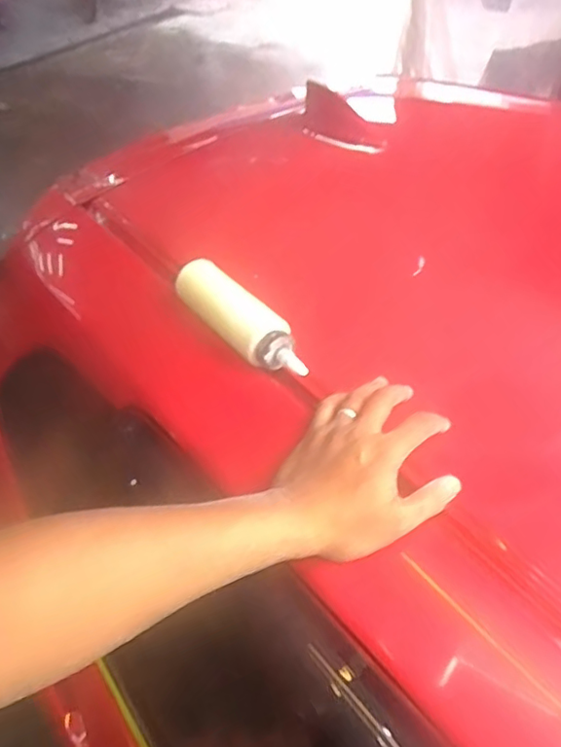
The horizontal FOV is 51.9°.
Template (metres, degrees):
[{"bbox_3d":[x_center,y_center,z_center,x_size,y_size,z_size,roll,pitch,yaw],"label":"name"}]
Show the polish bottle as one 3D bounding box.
[{"bbox_3d":[-0.039,-0.056,0.587,0.055,0.051,0.190,-28,52,-24],"label":"polish bottle"}]

